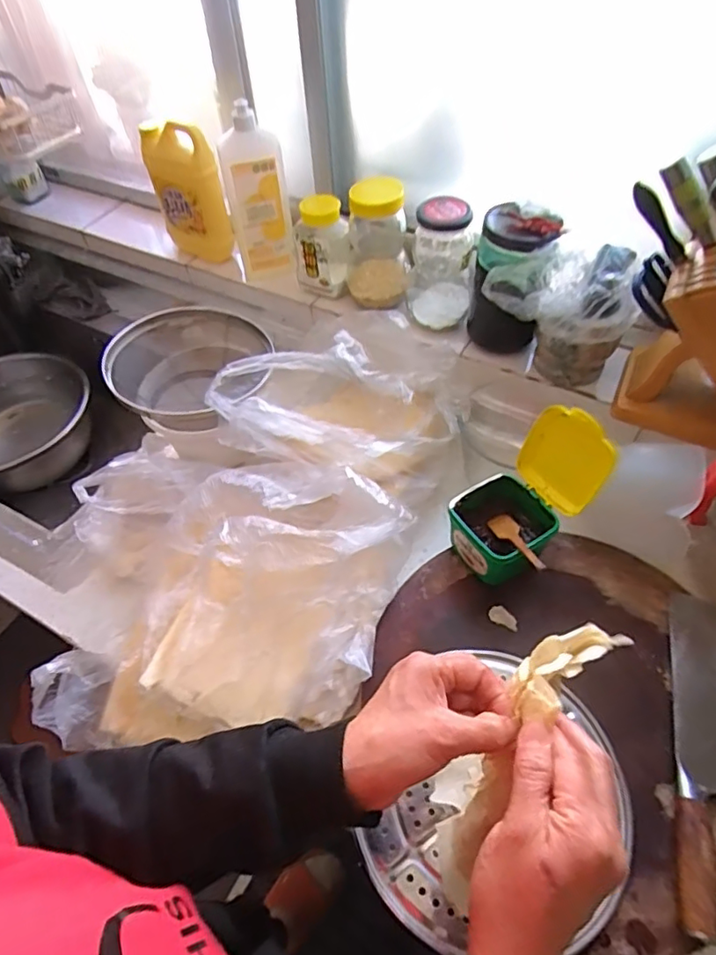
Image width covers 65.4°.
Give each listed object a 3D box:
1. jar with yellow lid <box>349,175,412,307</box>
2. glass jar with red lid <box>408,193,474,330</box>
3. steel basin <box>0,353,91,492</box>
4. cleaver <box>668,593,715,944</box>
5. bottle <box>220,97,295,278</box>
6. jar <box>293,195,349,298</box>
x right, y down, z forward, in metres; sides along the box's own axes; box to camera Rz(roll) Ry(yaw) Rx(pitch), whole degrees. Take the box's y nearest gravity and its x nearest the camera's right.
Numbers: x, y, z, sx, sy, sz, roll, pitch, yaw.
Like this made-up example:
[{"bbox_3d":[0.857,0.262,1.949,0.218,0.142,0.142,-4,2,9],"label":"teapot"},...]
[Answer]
[{"bbox_3d":[0.029,-0.327,0.787,0.087,0.153,0.083,-1,53,2],"label":"jar with yellow lid"},{"bbox_3d":[0.113,-0.292,0.762,0.077,0.161,0.071,-7,53,-3],"label":"glass jar with red lid"},{"bbox_3d":[-0.655,-0.107,1.066,0.304,0.095,0.286,-1,53,2],"label":"steel basin"},{"bbox_3d":[0.343,0.248,0.518,0.093,0.034,0.303,13,55,13],"label":"cleaver"},{"bbox_3d":[-0.150,-0.409,0.832,0.091,0.227,0.054,-9,53,-4],"label":"bottle"},{"bbox_3d":[-0.056,-0.350,0.834,0.069,0.110,0.072,-1,53,2],"label":"jar"}]

